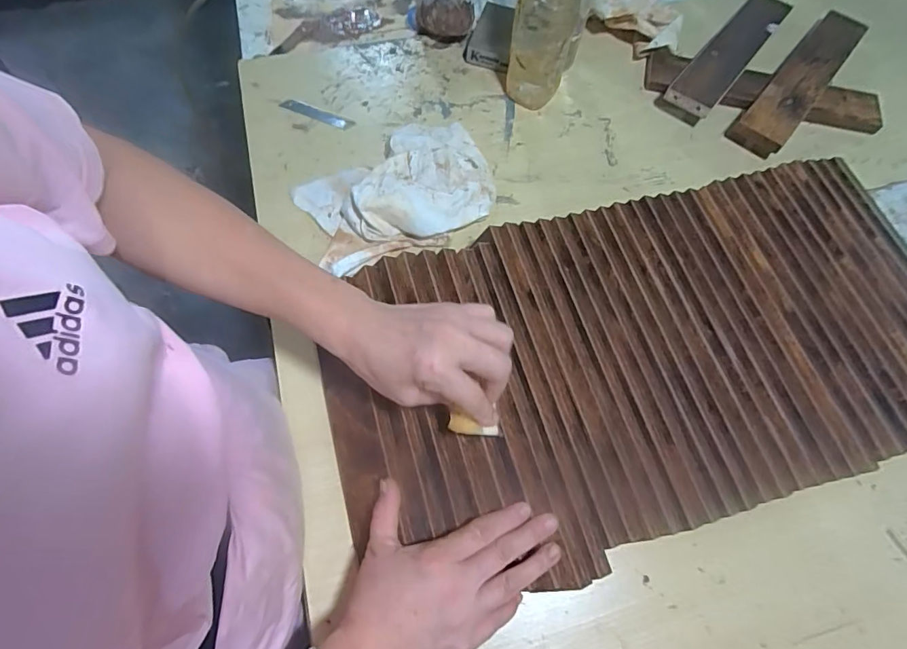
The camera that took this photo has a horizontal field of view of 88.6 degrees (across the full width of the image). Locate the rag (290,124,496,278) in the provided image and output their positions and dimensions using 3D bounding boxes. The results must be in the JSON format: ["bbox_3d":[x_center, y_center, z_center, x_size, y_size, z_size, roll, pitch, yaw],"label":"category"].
[{"bbox_3d":[-0.059,-0.163,0.535,0.227,0.046,0.166,-32,72,-15],"label":"rag"}]

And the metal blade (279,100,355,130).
[{"bbox_3d":[-0.176,-0.270,0.594,0.097,0.006,0.016,18,68,5],"label":"metal blade"}]

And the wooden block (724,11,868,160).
[{"bbox_3d":[0.480,-0.338,0.640,0.064,0.037,0.300,39,71,13],"label":"wooden block"}]

